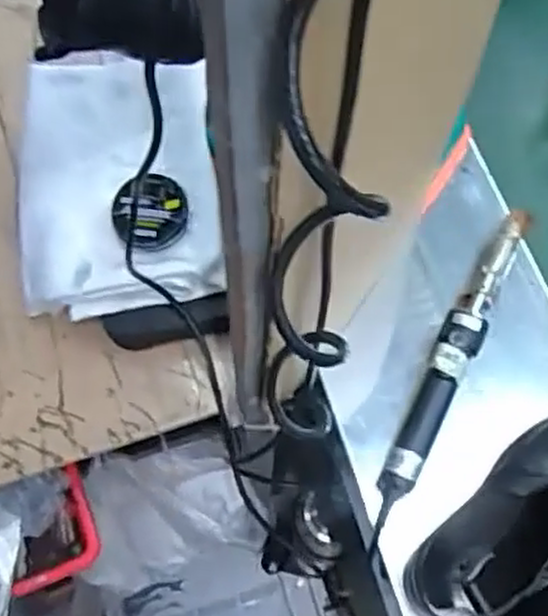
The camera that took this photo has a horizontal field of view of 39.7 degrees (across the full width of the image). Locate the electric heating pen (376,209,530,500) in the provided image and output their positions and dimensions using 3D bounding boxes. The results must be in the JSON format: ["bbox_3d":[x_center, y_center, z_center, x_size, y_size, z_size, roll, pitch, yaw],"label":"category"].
[{"bbox_3d":[0.163,0.026,0.662,0.035,0.045,0.293,24,68,9],"label":"electric heating pen"}]

